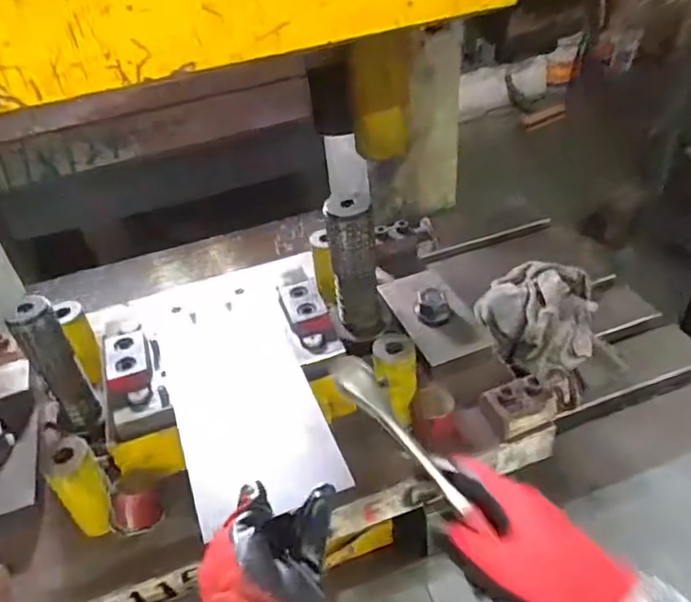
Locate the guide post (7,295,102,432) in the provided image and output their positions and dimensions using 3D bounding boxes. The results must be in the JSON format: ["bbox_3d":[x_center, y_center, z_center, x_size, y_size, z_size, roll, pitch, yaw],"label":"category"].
[{"bbox_3d":[-0.268,0.066,0.581,0.038,0.167,0.031,-31,45,-26],"label":"guide post"}]

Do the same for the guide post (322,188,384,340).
[{"bbox_3d":[0.011,-0.033,0.628,0.049,0.153,0.039,-5,39,3],"label":"guide post"}]

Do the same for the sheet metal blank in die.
[{"bbox_3d":[-0.106,0.068,0.590,0.123,0.009,0.316,-17,41,-12],"label":"sheet metal blank in die"}]

